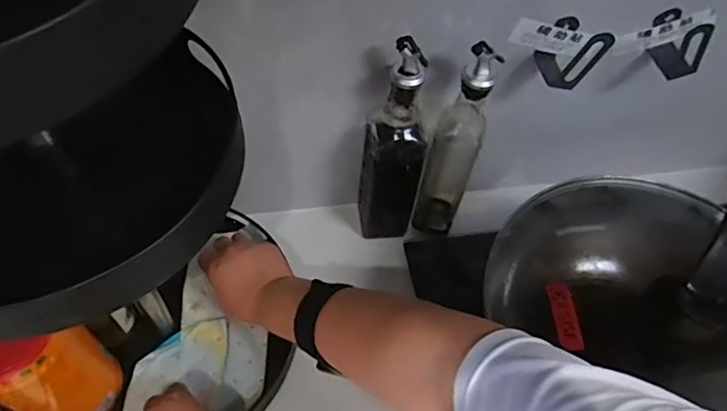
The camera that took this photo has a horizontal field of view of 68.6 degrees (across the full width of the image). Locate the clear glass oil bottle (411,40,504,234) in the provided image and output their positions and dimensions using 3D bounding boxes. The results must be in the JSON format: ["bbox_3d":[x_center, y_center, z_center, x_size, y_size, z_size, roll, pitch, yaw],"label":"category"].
[{"bbox_3d":[0.105,-0.064,0.615,0.055,0.287,0.066,22,58,10],"label":"clear glass oil bottle"}]

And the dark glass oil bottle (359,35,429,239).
[{"bbox_3d":[0.033,-0.052,0.602,0.067,0.300,0.059,9,56,2],"label":"dark glass oil bottle"}]

